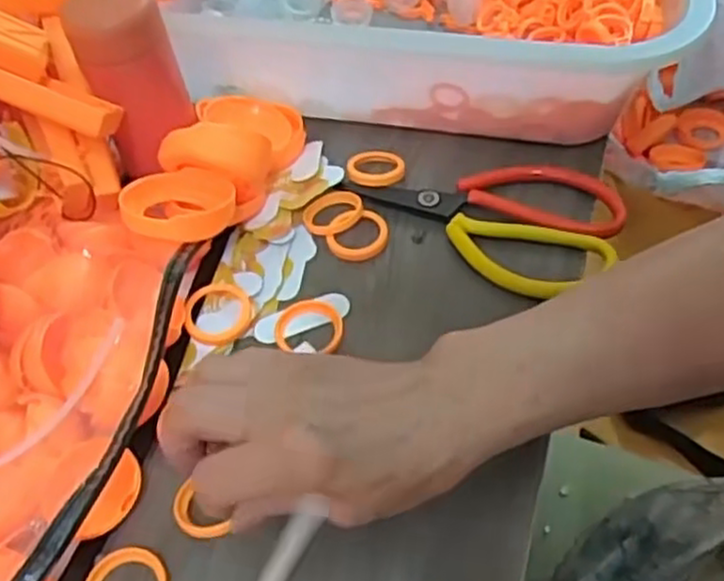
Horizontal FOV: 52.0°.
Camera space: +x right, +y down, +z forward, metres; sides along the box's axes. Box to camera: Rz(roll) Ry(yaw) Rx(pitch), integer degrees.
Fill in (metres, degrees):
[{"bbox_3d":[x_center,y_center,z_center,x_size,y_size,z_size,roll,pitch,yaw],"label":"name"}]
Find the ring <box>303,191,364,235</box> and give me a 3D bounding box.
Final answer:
[{"bbox_3d":[-0.017,-0.044,0.438,0.035,0.014,0.033,-3,52,4],"label":"ring"}]

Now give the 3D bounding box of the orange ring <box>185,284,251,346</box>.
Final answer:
[{"bbox_3d":[-0.076,0.012,0.391,0.034,0.007,0.035,-3,52,4],"label":"orange ring"}]

